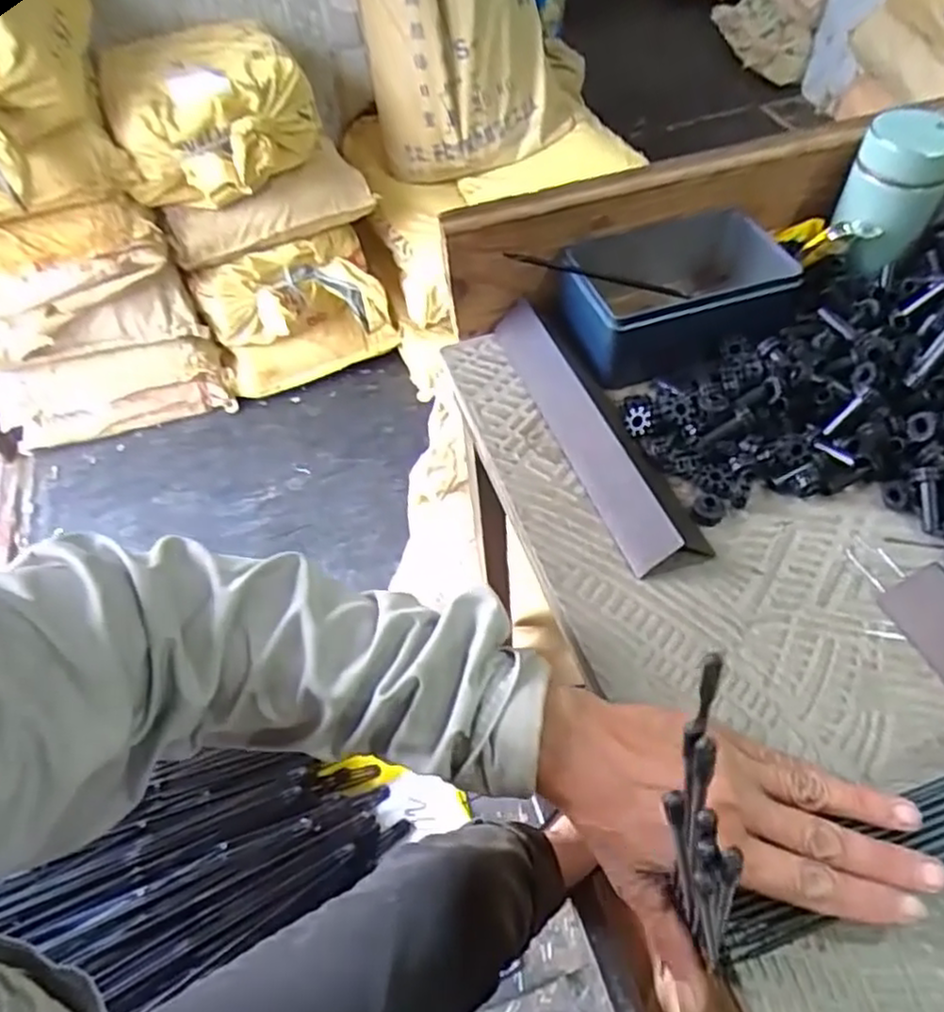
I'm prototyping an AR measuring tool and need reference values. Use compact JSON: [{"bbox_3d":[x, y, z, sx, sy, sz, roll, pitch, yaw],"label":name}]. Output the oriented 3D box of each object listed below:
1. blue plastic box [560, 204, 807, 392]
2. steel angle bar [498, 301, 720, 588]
[{"bbox_3d":[0.151,-0.154,0.517,0.172,0.057,0.105,-17,52,-8],"label":"blue plastic box"},{"bbox_3d":[0.072,-0.056,0.477,0.044,0.029,0.241,-20,53,-11],"label":"steel angle bar"}]

